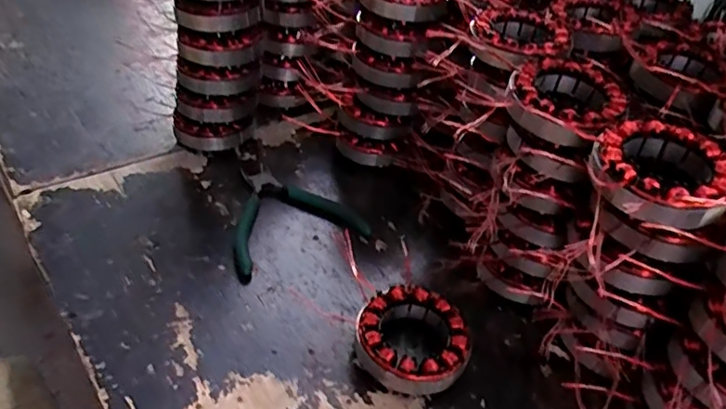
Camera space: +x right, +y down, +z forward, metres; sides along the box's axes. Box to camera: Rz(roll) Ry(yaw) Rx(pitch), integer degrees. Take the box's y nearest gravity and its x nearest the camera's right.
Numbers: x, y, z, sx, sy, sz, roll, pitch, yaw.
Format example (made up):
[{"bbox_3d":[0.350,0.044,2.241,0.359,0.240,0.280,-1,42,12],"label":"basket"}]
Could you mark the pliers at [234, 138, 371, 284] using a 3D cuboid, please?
[{"bbox_3d":[-0.087,-0.011,0.578,0.132,0.011,0.194,-15,44,-22],"label":"pliers"}]

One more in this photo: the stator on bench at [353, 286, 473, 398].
[{"bbox_3d":[0.037,0.106,0.445,0.084,0.034,0.086,3,40,-3],"label":"stator on bench"}]

